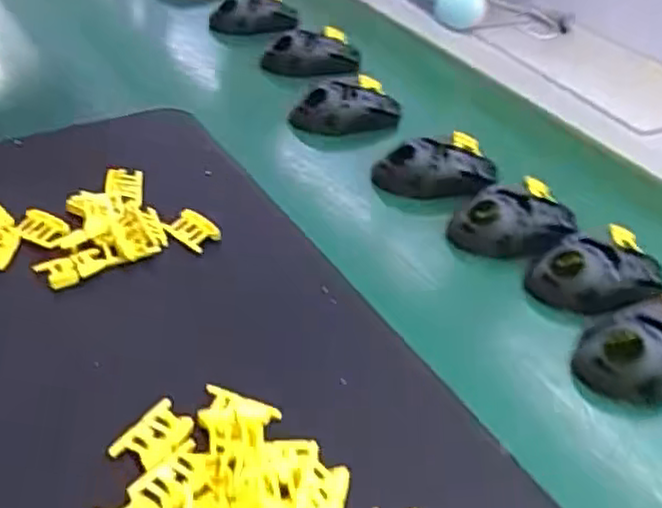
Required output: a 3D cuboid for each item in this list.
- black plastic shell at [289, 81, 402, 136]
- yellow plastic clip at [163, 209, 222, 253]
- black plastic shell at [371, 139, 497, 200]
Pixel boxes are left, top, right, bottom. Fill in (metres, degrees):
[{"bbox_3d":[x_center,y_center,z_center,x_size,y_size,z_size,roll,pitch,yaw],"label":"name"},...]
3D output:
[{"bbox_3d":[0.019,-0.145,0.713,0.112,0.039,0.063,-1,40,-14],"label":"black plastic shell"},{"bbox_3d":[-0.102,-0.018,0.518,0.037,0.018,0.019,25,41,18],"label":"yellow plastic clip"},{"bbox_3d":[0.097,-0.074,0.640,0.117,0.035,0.050,5,39,-5],"label":"black plastic shell"}]

